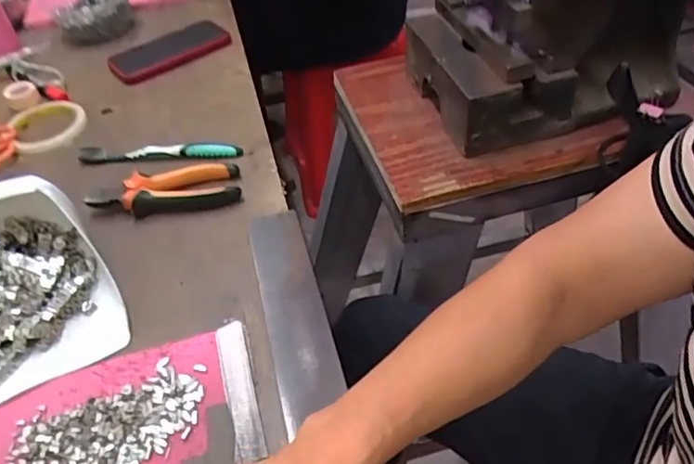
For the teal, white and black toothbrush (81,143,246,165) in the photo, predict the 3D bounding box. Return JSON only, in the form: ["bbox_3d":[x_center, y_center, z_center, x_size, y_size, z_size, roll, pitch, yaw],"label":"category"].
[{"bbox_3d":[-0.210,-0.088,0.622,0.183,0.022,0.010,-3,46,3],"label":"teal, white and black toothbrush"}]

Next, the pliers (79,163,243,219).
[{"bbox_3d":[-0.187,-0.046,0.565,0.148,0.022,0.058,-9,46,-4],"label":"pliers"}]

